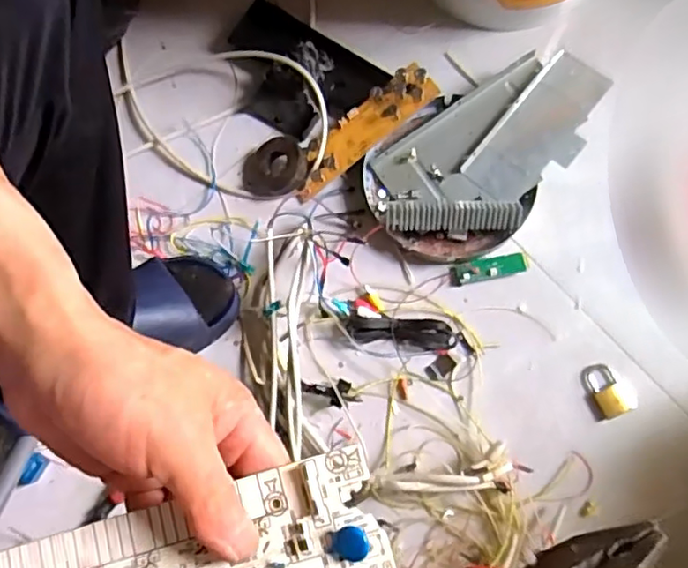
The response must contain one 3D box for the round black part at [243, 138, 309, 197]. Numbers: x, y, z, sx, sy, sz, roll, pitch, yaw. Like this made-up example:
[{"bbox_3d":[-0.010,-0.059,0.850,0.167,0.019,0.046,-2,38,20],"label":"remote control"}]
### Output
[{"bbox_3d":[-0.083,-0.139,0.732,0.081,0.025,0.065,-7,73,22],"label":"round black part"}]

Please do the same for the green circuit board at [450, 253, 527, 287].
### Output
[{"bbox_3d":[0.166,-0.017,0.707,0.086,0.007,0.024,-14,78,-2],"label":"green circuit board"}]

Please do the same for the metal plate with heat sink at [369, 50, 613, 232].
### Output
[{"bbox_3d":[0.174,-0.149,0.718,0.296,0.043,0.165,-30,79,-5],"label":"metal plate with heat sink"}]

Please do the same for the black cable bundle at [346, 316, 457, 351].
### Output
[{"bbox_3d":[0.065,0.053,0.690,0.121,0.017,0.033,5,78,2],"label":"black cable bundle"}]

